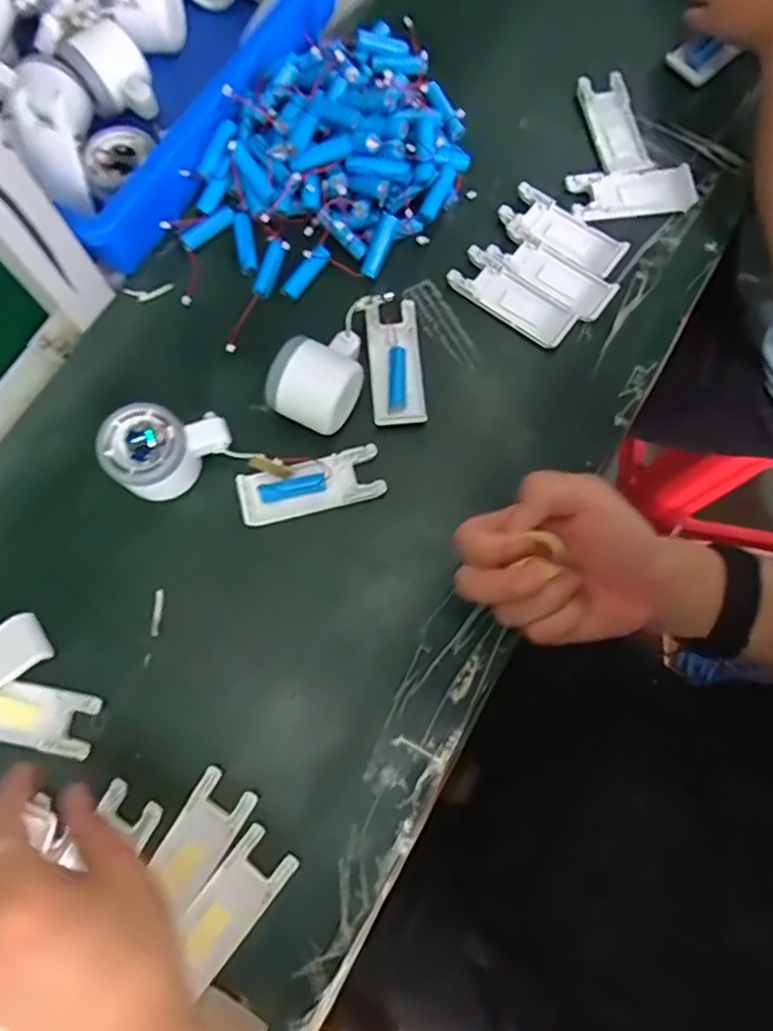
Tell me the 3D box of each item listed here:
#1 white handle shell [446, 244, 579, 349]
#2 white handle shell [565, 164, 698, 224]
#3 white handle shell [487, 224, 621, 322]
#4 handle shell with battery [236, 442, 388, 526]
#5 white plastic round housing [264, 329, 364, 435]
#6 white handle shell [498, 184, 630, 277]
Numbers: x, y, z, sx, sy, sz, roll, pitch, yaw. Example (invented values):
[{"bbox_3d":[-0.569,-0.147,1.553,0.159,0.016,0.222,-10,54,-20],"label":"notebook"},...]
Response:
[{"bbox_3d":[0.100,-0.173,0.487,0.101,0.011,0.037,37,78,9],"label":"white handle shell"},{"bbox_3d":[0.204,-0.269,0.505,0.105,0.012,0.044,-12,75,-4],"label":"white handle shell"},{"bbox_3d":[0.133,-0.195,0.491,0.101,0.009,0.037,37,78,9],"label":"white handle shell"},{"bbox_3d":[-0.055,-0.022,0.450,0.103,0.020,0.038,-15,76,-4],"label":"handle shell with battery"},{"bbox_3d":[-0.047,-0.103,0.454,0.062,0.041,0.078,26,76,6],"label":"white plastic round housing"},{"bbox_3d":[0.142,-0.229,0.497,0.101,0.010,0.046,33,77,8],"label":"white handle shell"}]

